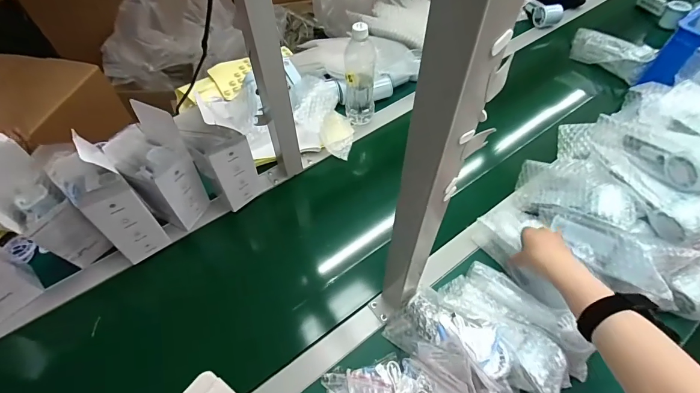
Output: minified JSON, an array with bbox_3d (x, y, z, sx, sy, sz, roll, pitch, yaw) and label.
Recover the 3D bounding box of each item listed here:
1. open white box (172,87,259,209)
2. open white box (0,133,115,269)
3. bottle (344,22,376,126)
[{"bbox_3d":[-0.225,-0.074,0.627,0.083,0.217,0.084,-32,62,-20],"label":"open white box"},{"bbox_3d":[-0.457,0.025,0.544,0.062,0.234,0.084,32,61,20],"label":"open white box"},{"bbox_3d":[0.019,-0.250,0.756,0.060,0.211,0.057,-15,57,-10],"label":"bottle"}]

